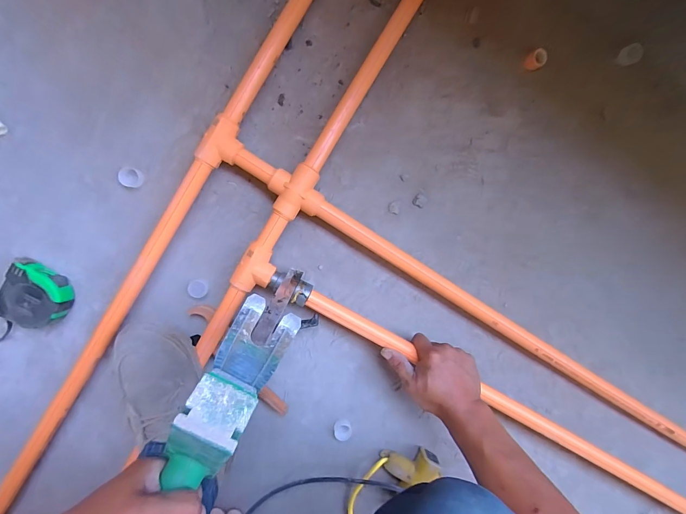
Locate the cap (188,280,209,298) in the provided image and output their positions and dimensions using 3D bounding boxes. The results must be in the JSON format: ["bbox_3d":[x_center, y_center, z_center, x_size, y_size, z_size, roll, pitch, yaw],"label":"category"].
[{"bbox_3d":[-0.217,0.048,0.501,0.027,0.014,0.023,31,93,-8],"label":"cap"}]

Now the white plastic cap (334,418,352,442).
[{"bbox_3d":[0.000,0.285,0.552,0.029,0.008,0.035,-9,97,-4],"label":"white plastic cap"}]

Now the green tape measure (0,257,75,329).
[{"bbox_3d":[-0.437,0.056,0.479,0.080,0.040,0.086,24,94,-7],"label":"green tape measure"}]

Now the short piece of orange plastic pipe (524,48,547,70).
[{"bbox_3d":[0.296,-0.302,0.513,0.026,0.024,0.025,-1,97,-5],"label":"short piece of orange plastic pipe"}]

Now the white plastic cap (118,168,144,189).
[{"bbox_3d":[-0.303,-0.113,0.481,0.028,0.014,0.027,-1,97,-5],"label":"white plastic cap"}]

